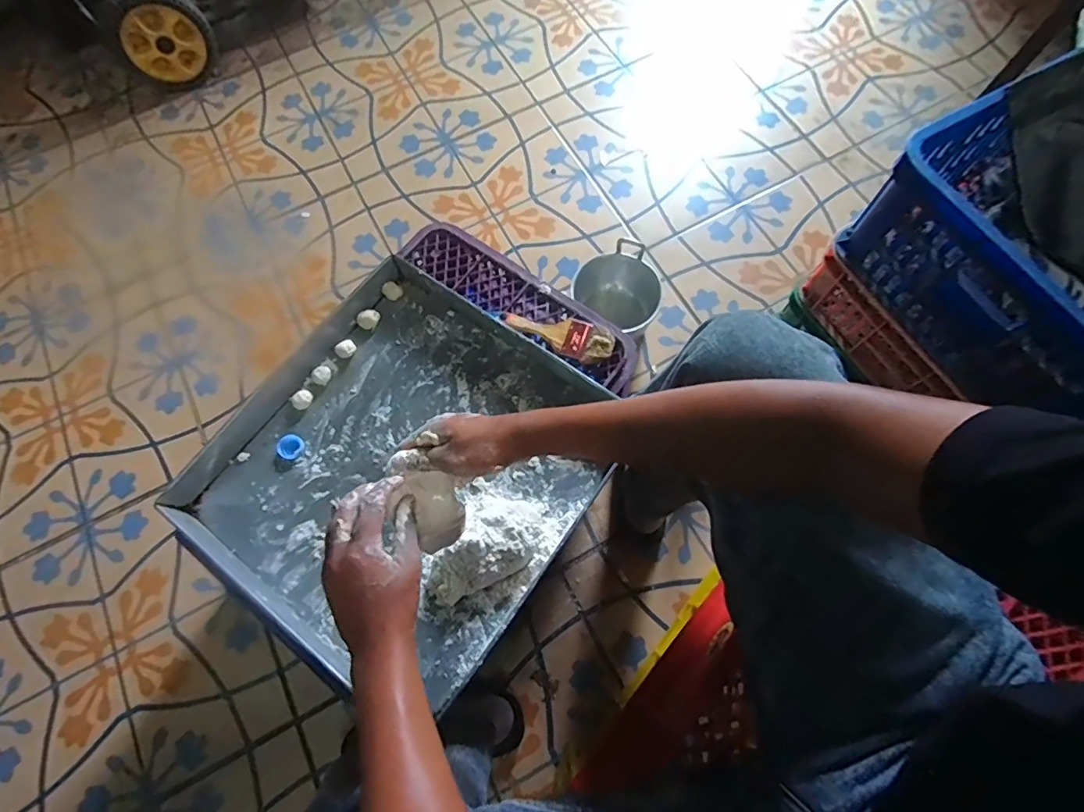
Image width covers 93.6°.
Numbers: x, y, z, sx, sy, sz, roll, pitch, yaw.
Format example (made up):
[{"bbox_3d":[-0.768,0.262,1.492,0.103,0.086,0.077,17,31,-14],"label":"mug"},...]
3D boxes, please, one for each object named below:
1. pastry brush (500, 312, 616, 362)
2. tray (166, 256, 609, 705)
[{"bbox_3d":[0.026,-0.113,0.747,0.166,0.015,0.061,27,74,10],"label":"pastry brush"},{"bbox_3d":[-0.180,0.079,0.674,0.464,0.061,0.477,35,76,13],"label":"tray"}]

